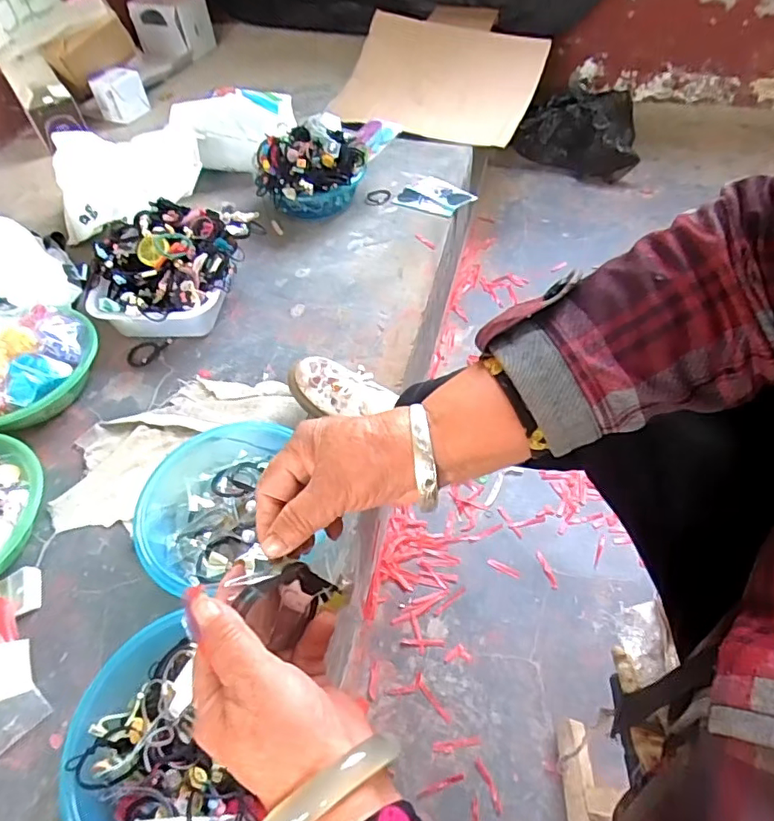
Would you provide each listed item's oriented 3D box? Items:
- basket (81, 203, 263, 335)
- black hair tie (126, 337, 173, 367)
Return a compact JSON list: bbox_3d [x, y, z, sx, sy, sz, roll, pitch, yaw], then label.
[{"bbox_3d":[-0.366,-0.254,0.917,0.235,0.105,0.281,11,54,12],"label":"basket"},{"bbox_3d":[-0.390,-0.097,0.888,0.074,0.012,0.041,-17,53,-9],"label":"black hair tie"}]

